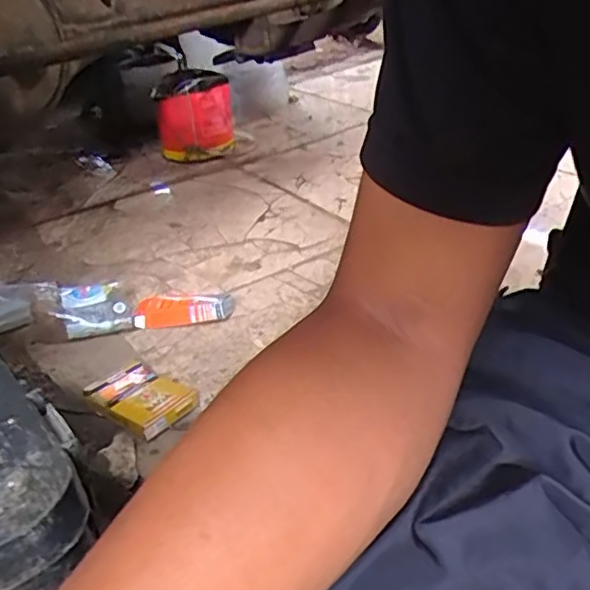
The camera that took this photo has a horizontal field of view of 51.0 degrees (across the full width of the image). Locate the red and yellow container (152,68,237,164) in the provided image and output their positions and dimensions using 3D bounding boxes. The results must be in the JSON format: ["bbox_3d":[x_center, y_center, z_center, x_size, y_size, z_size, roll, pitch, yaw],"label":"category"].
[{"bbox_3d":[-0.199,-0.357,1.256,0.151,0.172,0.123,-8,33,-5],"label":"red and yellow container"}]

